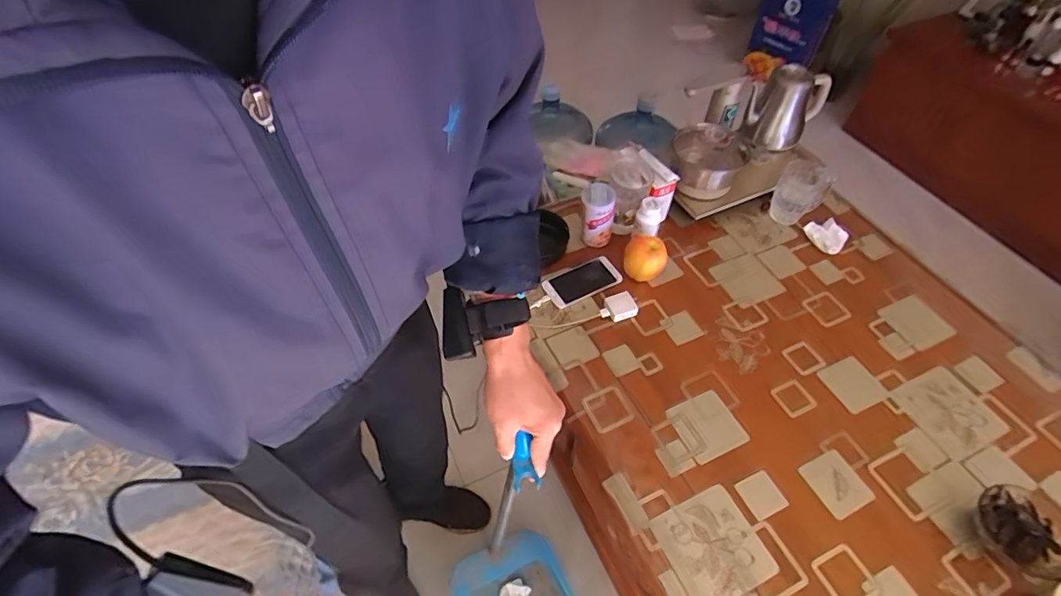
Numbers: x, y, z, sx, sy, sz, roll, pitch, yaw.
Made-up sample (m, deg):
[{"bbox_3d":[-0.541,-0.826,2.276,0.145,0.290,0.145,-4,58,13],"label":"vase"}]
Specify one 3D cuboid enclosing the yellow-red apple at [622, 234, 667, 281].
[{"bbox_3d":[0.218,-0.070,0.977,0.076,0.092,0.076,9,53,9],"label":"yellow-red apple"}]

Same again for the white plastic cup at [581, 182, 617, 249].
[{"bbox_3d":[0.133,-0.154,1.012,0.062,0.138,0.069,5,52,6],"label":"white plastic cup"}]

